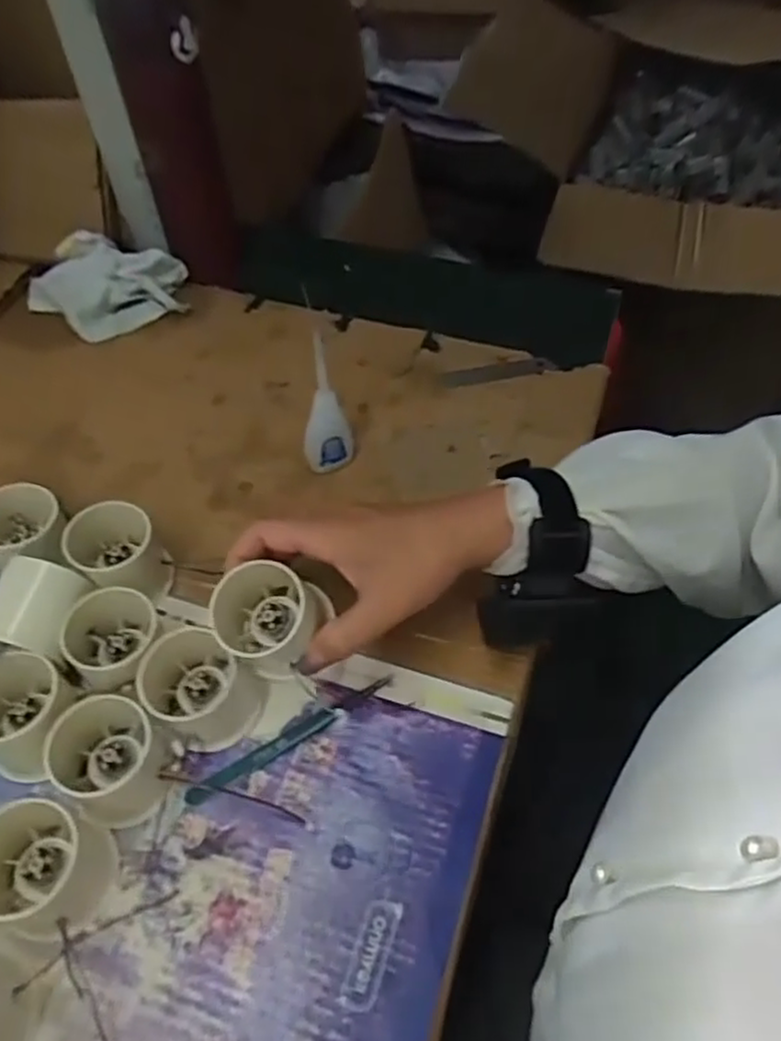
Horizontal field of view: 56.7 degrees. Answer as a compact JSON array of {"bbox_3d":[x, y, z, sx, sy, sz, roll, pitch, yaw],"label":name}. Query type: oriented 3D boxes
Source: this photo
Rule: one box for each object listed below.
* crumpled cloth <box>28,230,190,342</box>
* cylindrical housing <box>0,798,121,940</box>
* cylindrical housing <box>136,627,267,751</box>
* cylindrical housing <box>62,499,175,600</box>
[{"bbox_3d":[-0.245,-0.206,0.625,0.133,0.041,0.088,-19,56,-15],"label":"crumpled cloth"},{"bbox_3d":[-0.169,0.165,0.348,0.064,0.042,0.054,15,55,10],"label":"cylindrical housing"},{"bbox_3d":[-0.108,0.091,0.402,0.065,0.044,0.054,26,57,17],"label":"cylindrical housing"},{"bbox_3d":[-0.168,0.021,0.450,0.050,0.049,0.052,0,53,-1],"label":"cylindrical housing"}]

